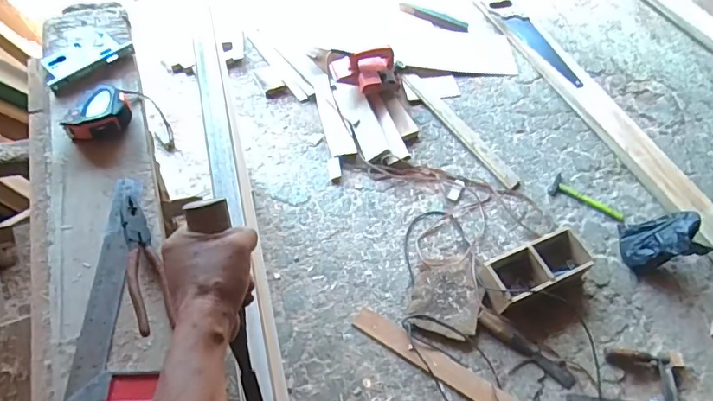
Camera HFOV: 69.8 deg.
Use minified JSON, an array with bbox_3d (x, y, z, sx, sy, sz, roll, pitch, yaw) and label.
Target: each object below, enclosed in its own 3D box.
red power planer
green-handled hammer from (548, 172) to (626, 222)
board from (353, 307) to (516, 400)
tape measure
[{"bbox_3d":[0.038,-0.410,1.650,0.220,0.122,0.114,-19,61,-13],"label":"red power planer"},{"bbox_3d":[0.726,0.002,1.603,0.232,0.024,0.100,34,63,17],"label":"green-handled hammer"},{"bbox_3d":[0.233,0.430,1.293,0.526,0.016,0.066,28,62,14],"label":"board"},{"bbox_3d":[-0.377,-0.126,0.743,0.090,0.042,0.083,1,59,-2],"label":"tape measure"}]

